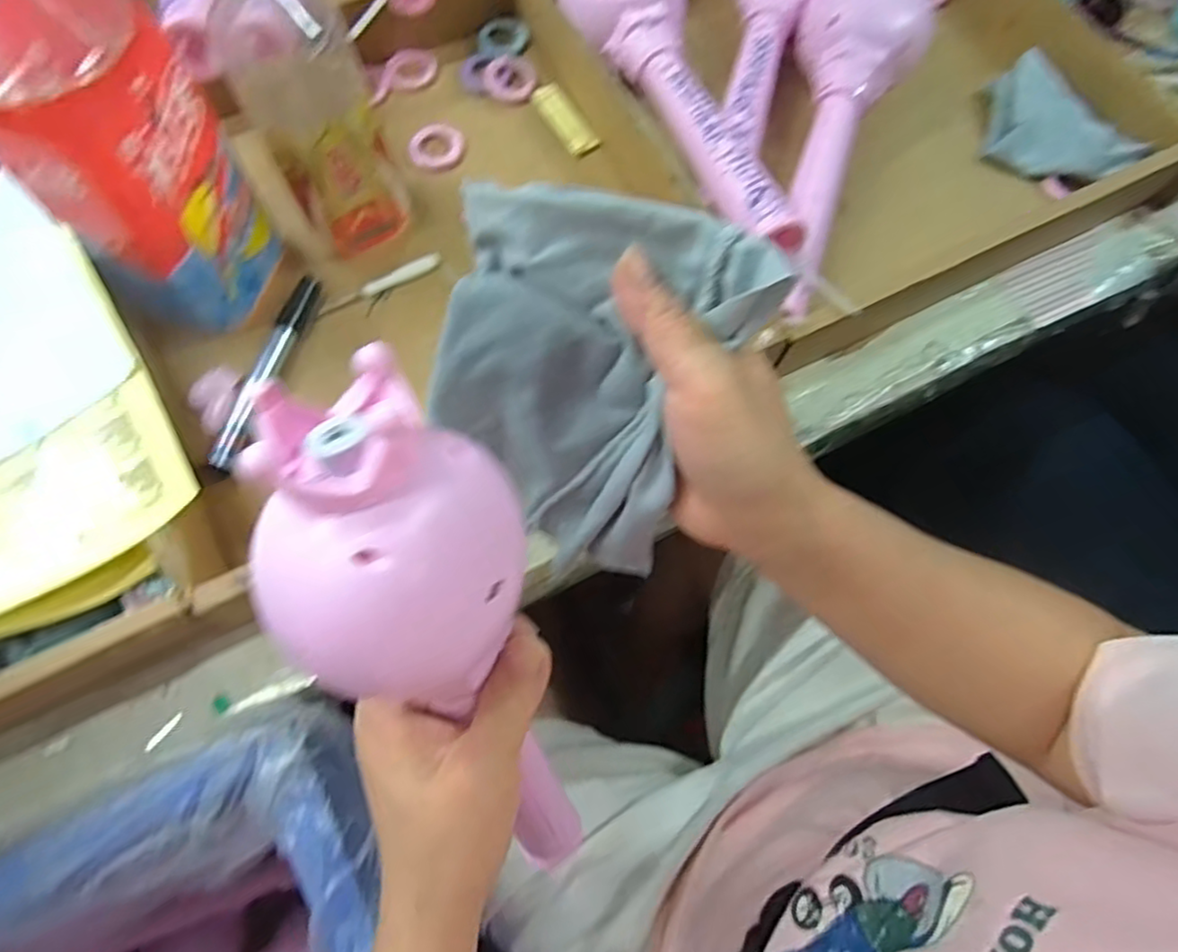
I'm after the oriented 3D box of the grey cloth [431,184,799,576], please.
[{"bbox_3d":[0.001,-0.028,0.282,0.123,0.165,0.028,14,35,12],"label":"grey cloth"}]

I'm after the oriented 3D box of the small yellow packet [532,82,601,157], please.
[{"bbox_3d":[-0.017,-0.264,0.494,0.024,0.007,0.070,-28,74,-11],"label":"small yellow packet"}]

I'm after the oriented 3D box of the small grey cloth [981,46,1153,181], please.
[{"bbox_3d":[0.332,-0.255,0.486,0.078,0.015,0.114,-29,74,13],"label":"small grey cloth"}]

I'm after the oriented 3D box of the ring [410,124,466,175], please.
[{"bbox_3d":[-0.109,-0.237,0.483,0.039,0.004,0.041,1,71,-2],"label":"ring"}]

